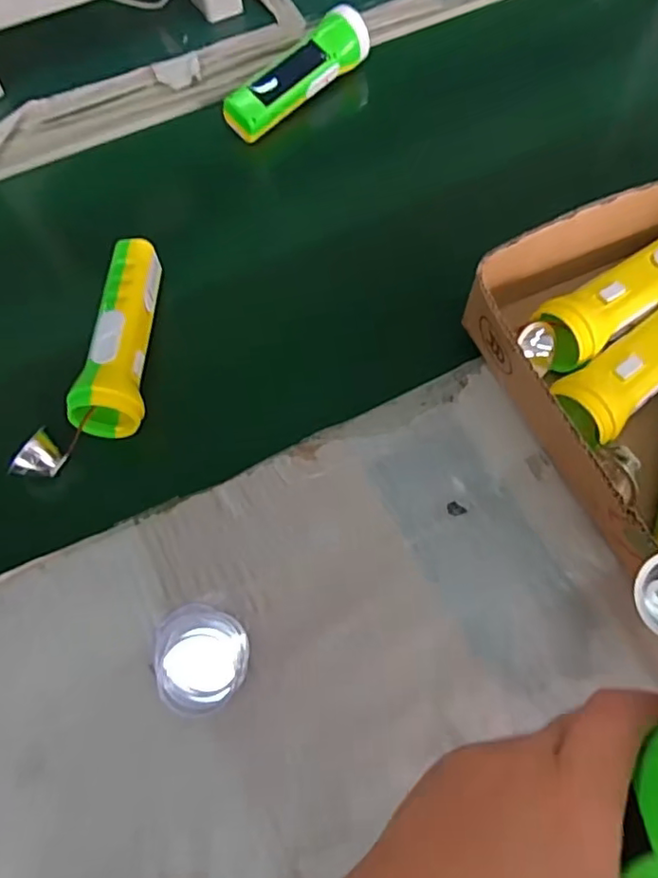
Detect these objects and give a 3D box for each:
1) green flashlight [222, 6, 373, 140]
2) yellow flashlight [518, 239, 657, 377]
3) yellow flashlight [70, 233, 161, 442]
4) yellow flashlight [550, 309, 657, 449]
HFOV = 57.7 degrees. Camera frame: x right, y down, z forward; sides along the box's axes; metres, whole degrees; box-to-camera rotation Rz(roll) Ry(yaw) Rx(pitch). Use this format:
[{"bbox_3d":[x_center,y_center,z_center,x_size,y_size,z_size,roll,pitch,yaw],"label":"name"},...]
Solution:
[{"bbox_3d":[-0.033,-0.363,0.587,0.167,0.045,0.045,-42,70,-16],"label":"green flashlight"},{"bbox_3d":[0.214,-0.107,0.436,0.181,0.041,0.051,-35,68,-13],"label":"yellow flashlight"},{"bbox_3d":[-0.161,-0.083,0.461,0.047,0.047,0.160,0,65,2],"label":"yellow flashlight"},{"bbox_3d":[0.223,-0.056,0.423,0.161,0.052,0.047,-39,69,-15],"label":"yellow flashlight"}]

